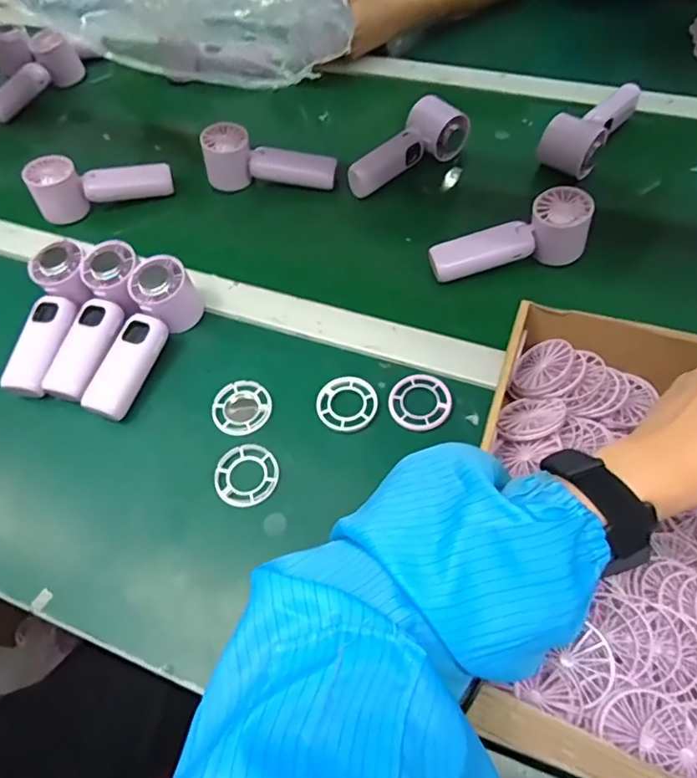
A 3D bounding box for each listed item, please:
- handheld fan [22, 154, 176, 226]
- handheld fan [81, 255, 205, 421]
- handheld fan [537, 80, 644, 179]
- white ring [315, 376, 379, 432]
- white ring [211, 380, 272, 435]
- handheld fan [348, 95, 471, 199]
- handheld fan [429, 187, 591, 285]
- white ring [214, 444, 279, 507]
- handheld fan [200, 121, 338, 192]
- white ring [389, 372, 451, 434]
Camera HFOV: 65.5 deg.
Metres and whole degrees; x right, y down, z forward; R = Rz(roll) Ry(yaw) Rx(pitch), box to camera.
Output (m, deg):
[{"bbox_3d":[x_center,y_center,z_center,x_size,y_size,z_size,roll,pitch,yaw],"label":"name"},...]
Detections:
[{"bbox_3d":[-0.285,-0.241,0.628,0.149,0.060,0.041,-14,62,-4],"label":"handheld fan"},{"bbox_3d":[-0.197,-0.049,0.501,0.055,0.049,0.152,20,65,13],"label":"handheld fan"},{"bbox_3d":[0.278,-0.306,0.628,0.065,0.062,0.144,31,68,18],"label":"handheld fan"},{"bbox_3d":[-0.001,0.012,0.472,0.052,0.004,0.053,-1,62,3],"label":"white ring"},{"bbox_3d":[-0.095,0.016,0.483,0.051,0.004,0.053,-1,62,3],"label":"white ring"},{"bbox_3d":[0.064,-0.280,0.633,0.166,0.057,0.059,-32,65,-13],"label":"handheld fan"},{"bbox_3d":[0.158,-0.148,0.531,0.150,0.049,0.050,-14,62,-4],"label":"handheld fan"},{"bbox_3d":[-0.084,0.071,0.449,0.052,0.005,0.055,-1,62,3],"label":"white ring"},{"bbox_3d":[-0.091,-0.269,0.634,0.152,0.053,0.044,5,63,6],"label":"handheld fan"},{"bbox_3d":[0.062,0.012,0.470,0.055,0.006,0.052,-1,62,3],"label":"white ring"}]

